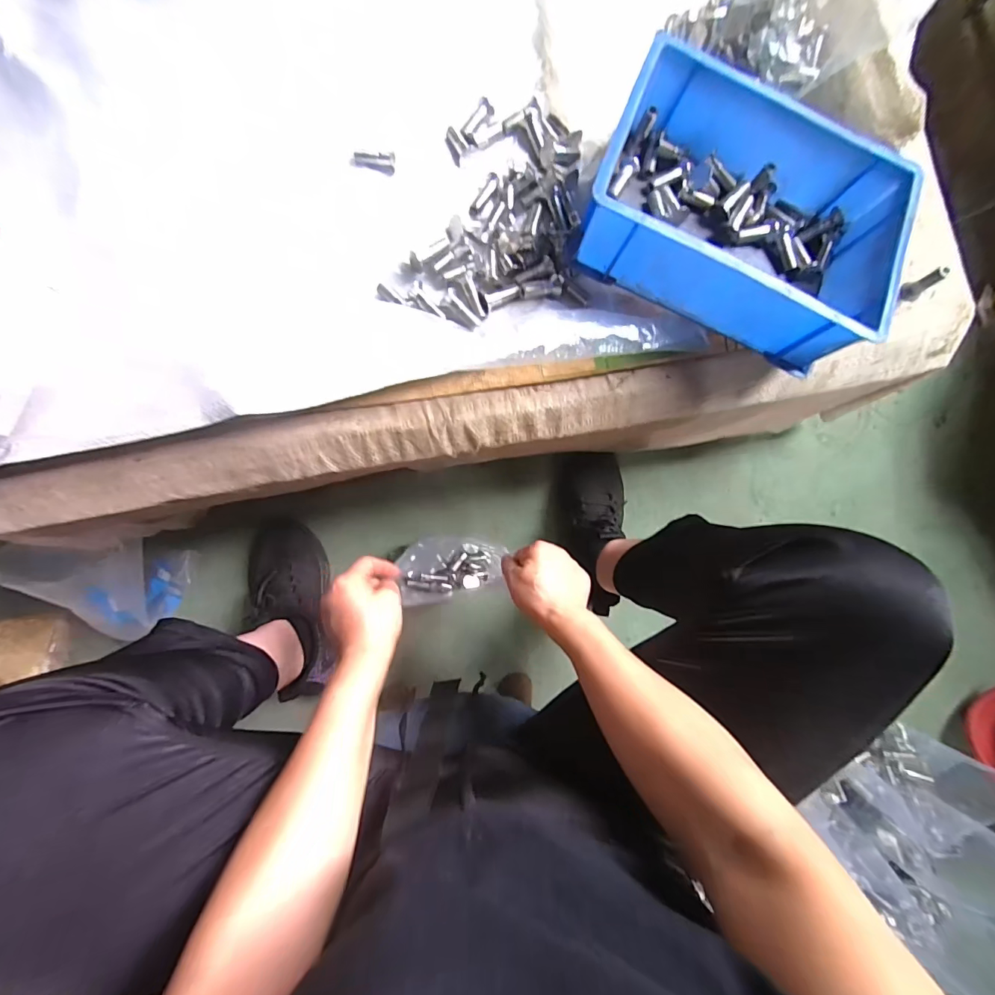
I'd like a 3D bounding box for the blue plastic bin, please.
[{"bbox_3d":[0.202,-0.241,0.362,0.232,0.078,0.190,24,86,-4],"label":"blue plastic bin"}]

